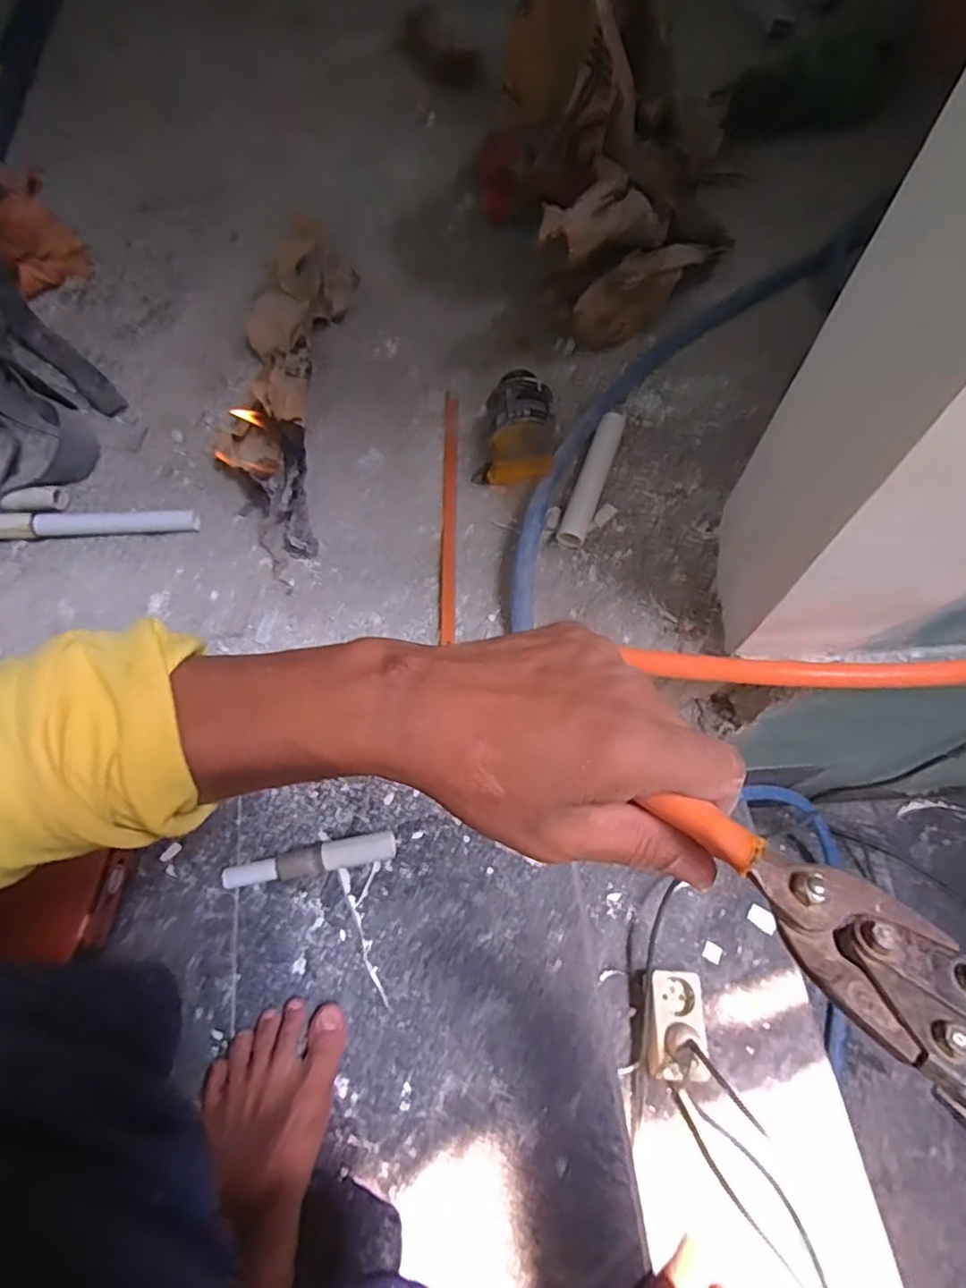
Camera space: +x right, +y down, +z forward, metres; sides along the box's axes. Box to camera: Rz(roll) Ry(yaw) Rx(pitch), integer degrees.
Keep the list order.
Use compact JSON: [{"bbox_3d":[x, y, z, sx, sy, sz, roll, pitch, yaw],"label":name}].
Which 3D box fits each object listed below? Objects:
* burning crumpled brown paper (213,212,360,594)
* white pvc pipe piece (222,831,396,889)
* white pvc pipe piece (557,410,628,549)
[{"bbox_3d":[-0.206,-0.273,0.646,0.105,0.068,0.443,1,66,0],"label":"burning crumpled brown paper"},{"bbox_3d":[-0.165,0.208,0.607,0.158,0.025,0.026,-11,66,-5],"label":"white pvc pipe piece"},{"bbox_3d":[0.107,-0.162,0.614,0.026,0.024,0.149,19,67,8],"label":"white pvc pipe piece"}]

